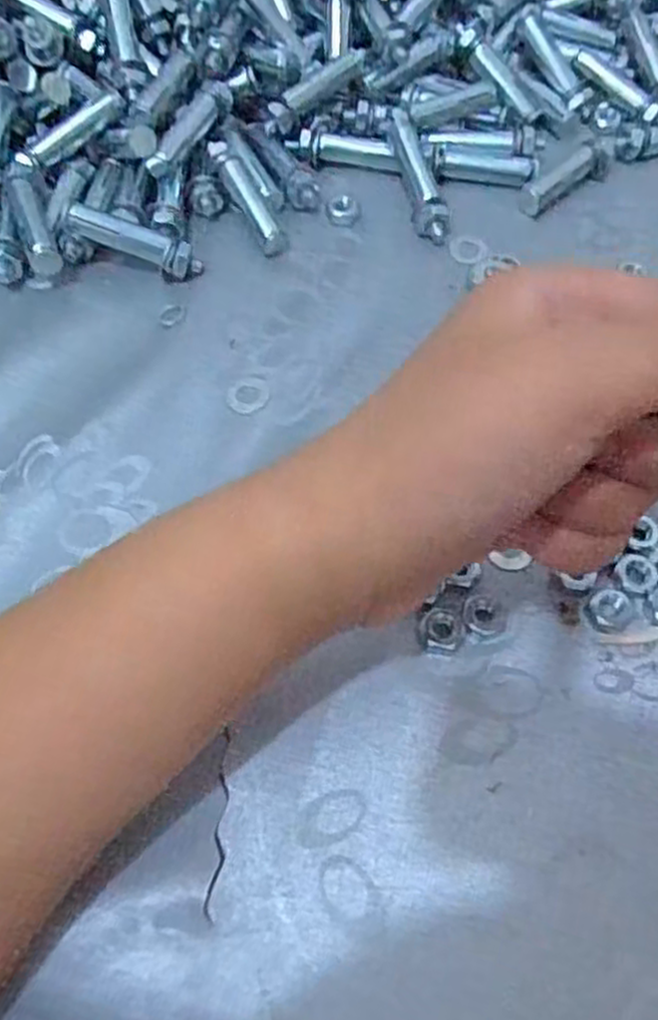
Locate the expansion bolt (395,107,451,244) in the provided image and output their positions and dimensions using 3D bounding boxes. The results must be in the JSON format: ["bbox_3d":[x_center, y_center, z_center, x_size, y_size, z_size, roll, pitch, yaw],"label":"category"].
[{"bbox_3d":[0.038,-0.144,0.330,0.014,0.010,0.063,-12,78,-7],"label":"expansion bolt"}]

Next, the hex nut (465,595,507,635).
[{"bbox_3d":[0.049,0.033,0.244,0.013,0.004,0.013,10,61,5],"label":"hex nut"}]

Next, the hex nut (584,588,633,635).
[{"bbox_3d":[0.089,0.032,0.244,0.015,0.006,0.013,-17,63,-10],"label":"hex nut"}]

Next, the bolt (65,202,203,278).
[{"bbox_3d":[-0.077,-0.107,0.306,0.054,0.011,0.013,21,62,-5],"label":"bolt"}]

